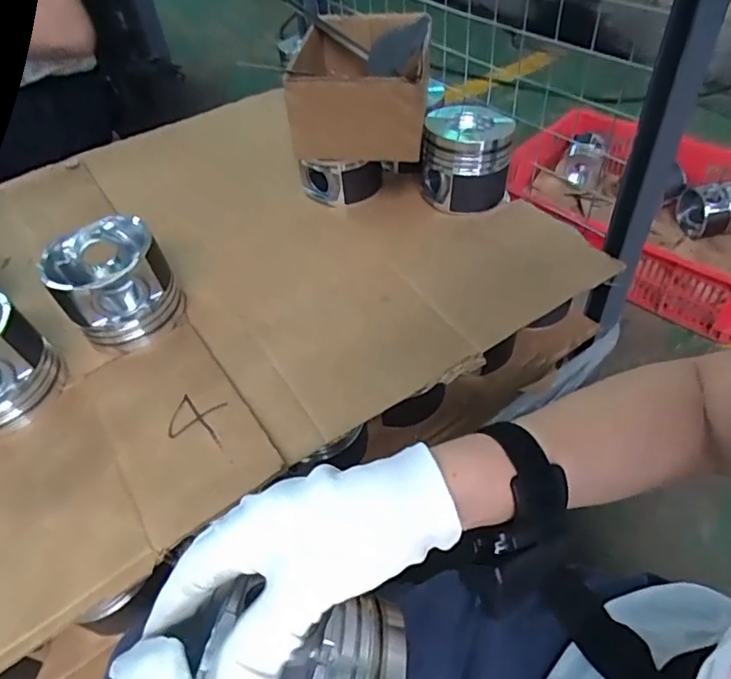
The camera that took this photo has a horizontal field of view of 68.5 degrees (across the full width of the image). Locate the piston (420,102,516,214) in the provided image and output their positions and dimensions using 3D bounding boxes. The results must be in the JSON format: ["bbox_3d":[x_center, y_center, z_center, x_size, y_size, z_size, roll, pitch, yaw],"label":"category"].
[{"bbox_3d":[0.129,-0.232,0.697,0.111,0.109,0.121,6,50,8],"label":"piston"}]

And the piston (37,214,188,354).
[{"bbox_3d":[-0.265,-0.059,0.572,0.113,0.093,0.103,-29,54,-20],"label":"piston"}]

